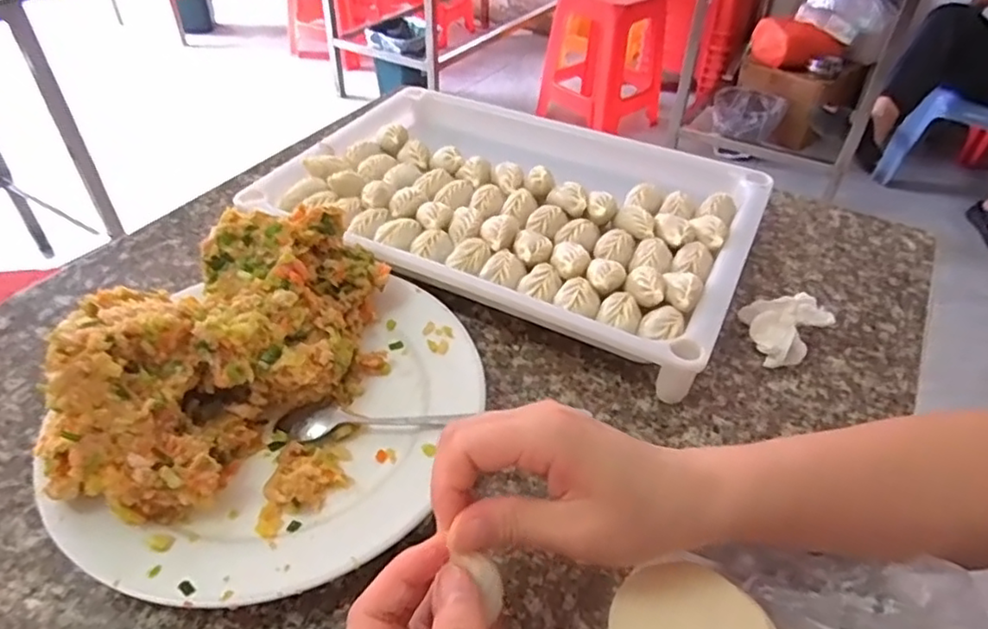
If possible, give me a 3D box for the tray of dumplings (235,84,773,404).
[{"bbox_3d":[0.012,-0.092,0.533,0.384,0.048,0.258,22,46,20],"label":"tray of dumplings"}]

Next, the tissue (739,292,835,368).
[{"bbox_3d":[0.209,0.006,0.441,0.050,0.032,0.049,-4,43,-6],"label":"tissue"}]

